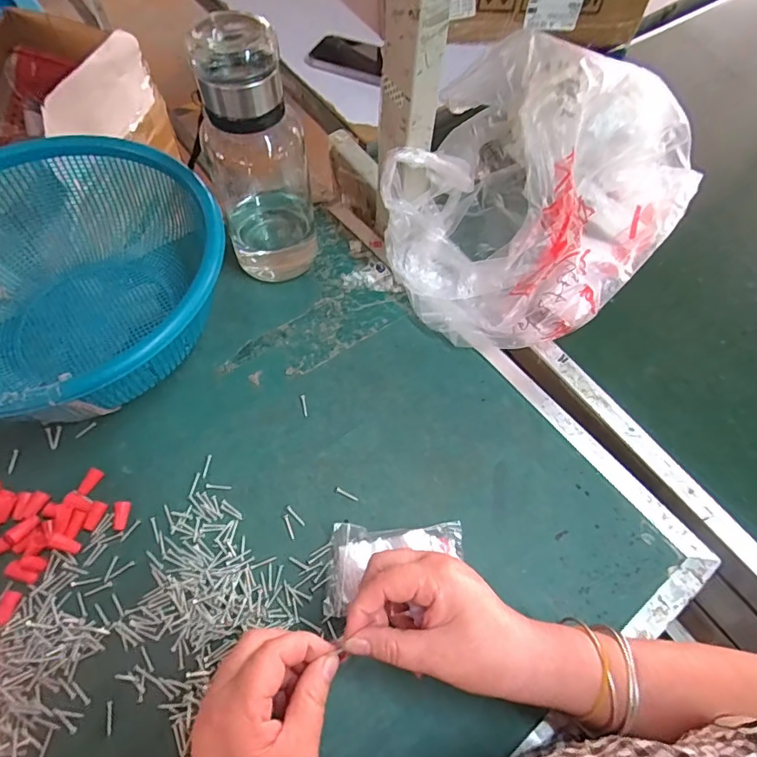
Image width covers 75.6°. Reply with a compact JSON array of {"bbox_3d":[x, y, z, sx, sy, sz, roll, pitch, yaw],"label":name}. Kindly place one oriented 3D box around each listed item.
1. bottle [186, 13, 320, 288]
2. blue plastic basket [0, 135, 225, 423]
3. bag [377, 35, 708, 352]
[{"bbox_3d":[-0.109,-0.191,0.438,0.090,0.228,0.076,-14,63,-8],"label":"bottle"},{"bbox_3d":[-0.277,-0.080,0.440,0.276,0.108,0.286,-25,65,-13],"label":"blue plastic basket"},{"bbox_3d":[0.160,-0.199,0.495,0.261,0.142,0.336,36,67,16],"label":"bag"}]

